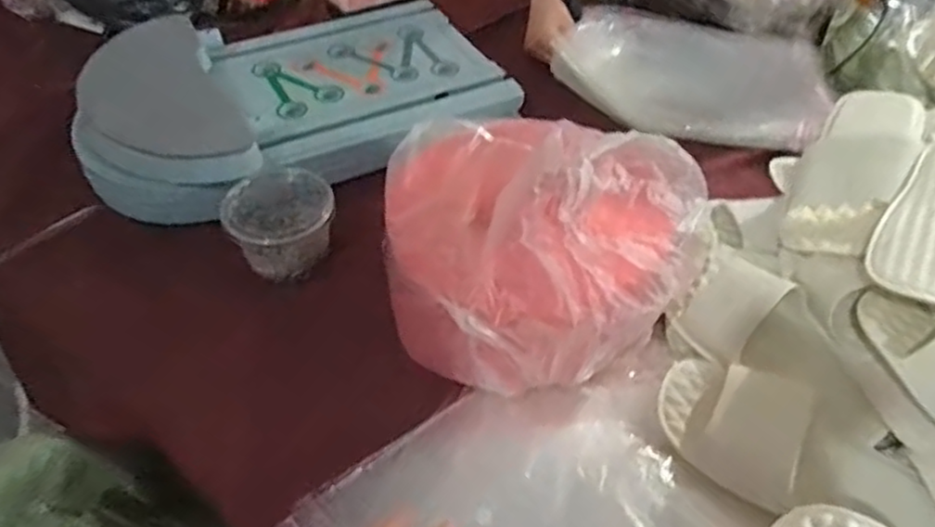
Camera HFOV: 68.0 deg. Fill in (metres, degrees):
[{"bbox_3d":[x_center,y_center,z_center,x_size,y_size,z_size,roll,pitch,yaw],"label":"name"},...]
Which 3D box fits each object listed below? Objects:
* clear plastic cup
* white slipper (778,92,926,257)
[{"bbox_3d":[-0.202,-0.042,0.755,0.112,0.074,0.099,-20,50,-20],"label":"clear plastic cup"},{"bbox_3d":[0.389,-0.100,0.697,0.092,0.081,0.245,27,51,23],"label":"white slipper"}]

